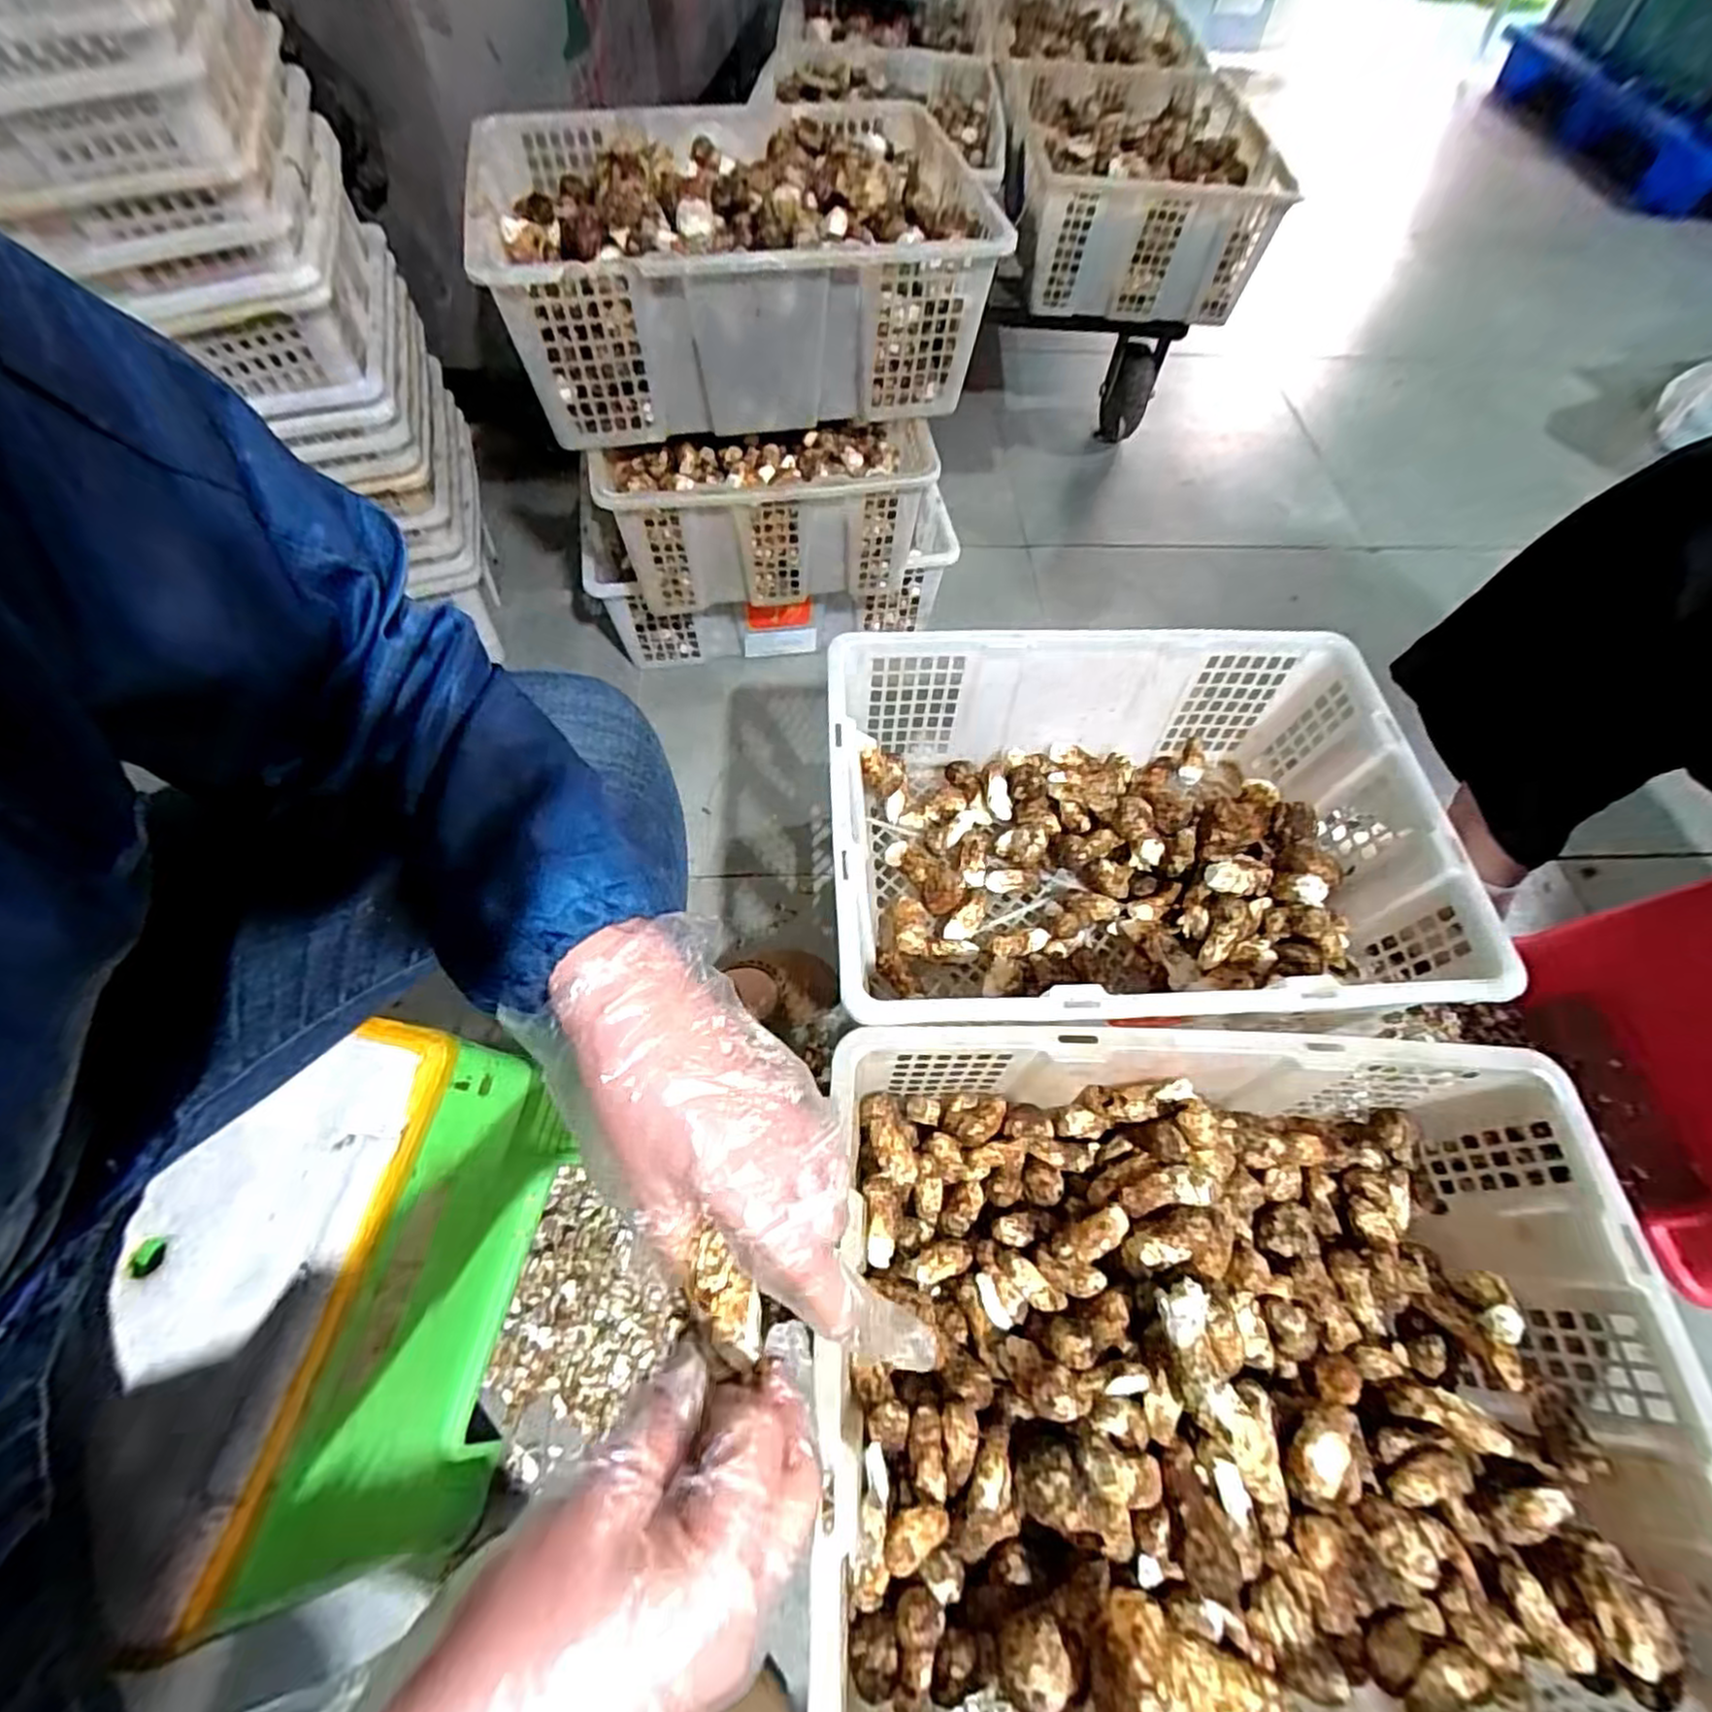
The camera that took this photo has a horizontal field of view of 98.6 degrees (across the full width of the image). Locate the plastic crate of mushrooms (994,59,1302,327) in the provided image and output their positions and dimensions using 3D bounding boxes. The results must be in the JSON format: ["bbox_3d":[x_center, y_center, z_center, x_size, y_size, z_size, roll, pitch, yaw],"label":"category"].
[{"bbox_3d":[0.375,-0.949,1.040,0.314,0.170,0.443,2,61,-2],"label":"plastic crate of mushrooms"}]

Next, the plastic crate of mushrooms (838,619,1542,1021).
[{"bbox_3d":[0.215,-0.008,0.644,0.466,0.168,0.344,-1,61,-4],"label":"plastic crate of mushrooms"}]

